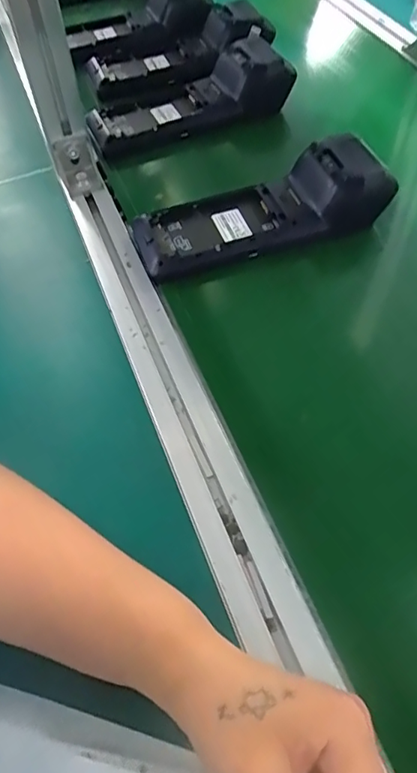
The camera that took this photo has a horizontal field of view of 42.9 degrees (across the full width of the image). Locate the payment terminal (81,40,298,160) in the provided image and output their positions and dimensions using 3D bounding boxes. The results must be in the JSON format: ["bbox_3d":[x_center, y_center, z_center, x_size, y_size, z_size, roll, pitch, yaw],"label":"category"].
[{"bbox_3d":[-0.025,-0.305,0.560,0.217,0.054,0.076,-18,56,-7],"label":"payment terminal"}]

